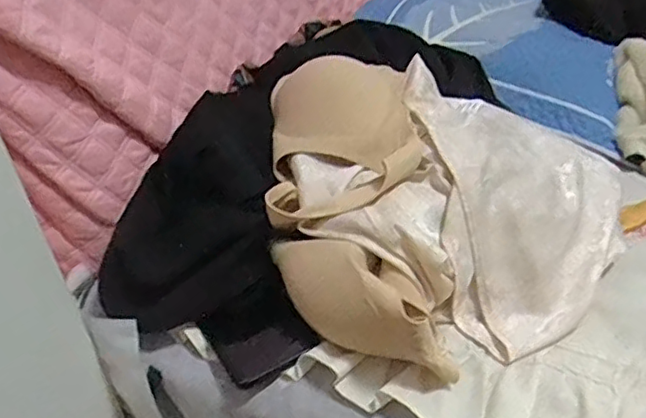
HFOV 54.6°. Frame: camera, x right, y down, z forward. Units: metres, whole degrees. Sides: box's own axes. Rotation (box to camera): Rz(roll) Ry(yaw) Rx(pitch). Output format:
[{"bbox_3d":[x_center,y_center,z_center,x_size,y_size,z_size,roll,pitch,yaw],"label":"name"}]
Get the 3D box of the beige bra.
[{"bbox_3d":[0.021,-0.024,0.534,0.134,0.078,0.348,-7,50,1],"label":"beige bra"}]

